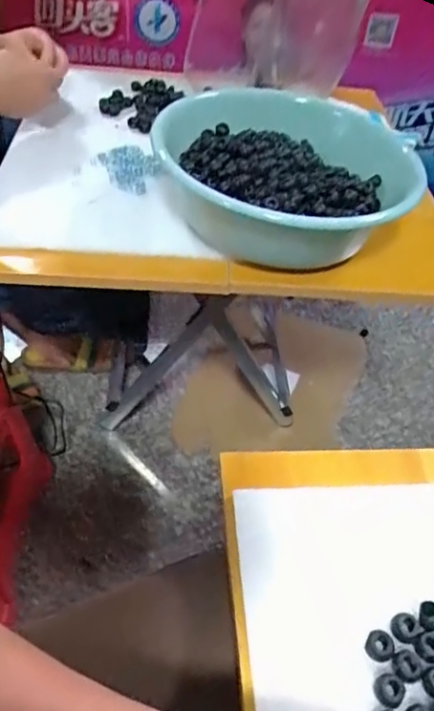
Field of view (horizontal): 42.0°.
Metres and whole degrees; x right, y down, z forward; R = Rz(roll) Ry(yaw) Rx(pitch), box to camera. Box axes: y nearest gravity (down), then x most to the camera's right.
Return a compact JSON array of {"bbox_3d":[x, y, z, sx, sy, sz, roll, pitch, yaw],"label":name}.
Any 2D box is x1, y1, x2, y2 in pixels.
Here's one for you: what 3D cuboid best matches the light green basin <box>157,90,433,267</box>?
[{"bbox_3d":[0.095,-0.215,0.683,0.249,0.093,0.299,-23,52,-26],"label":"light green basin"}]

